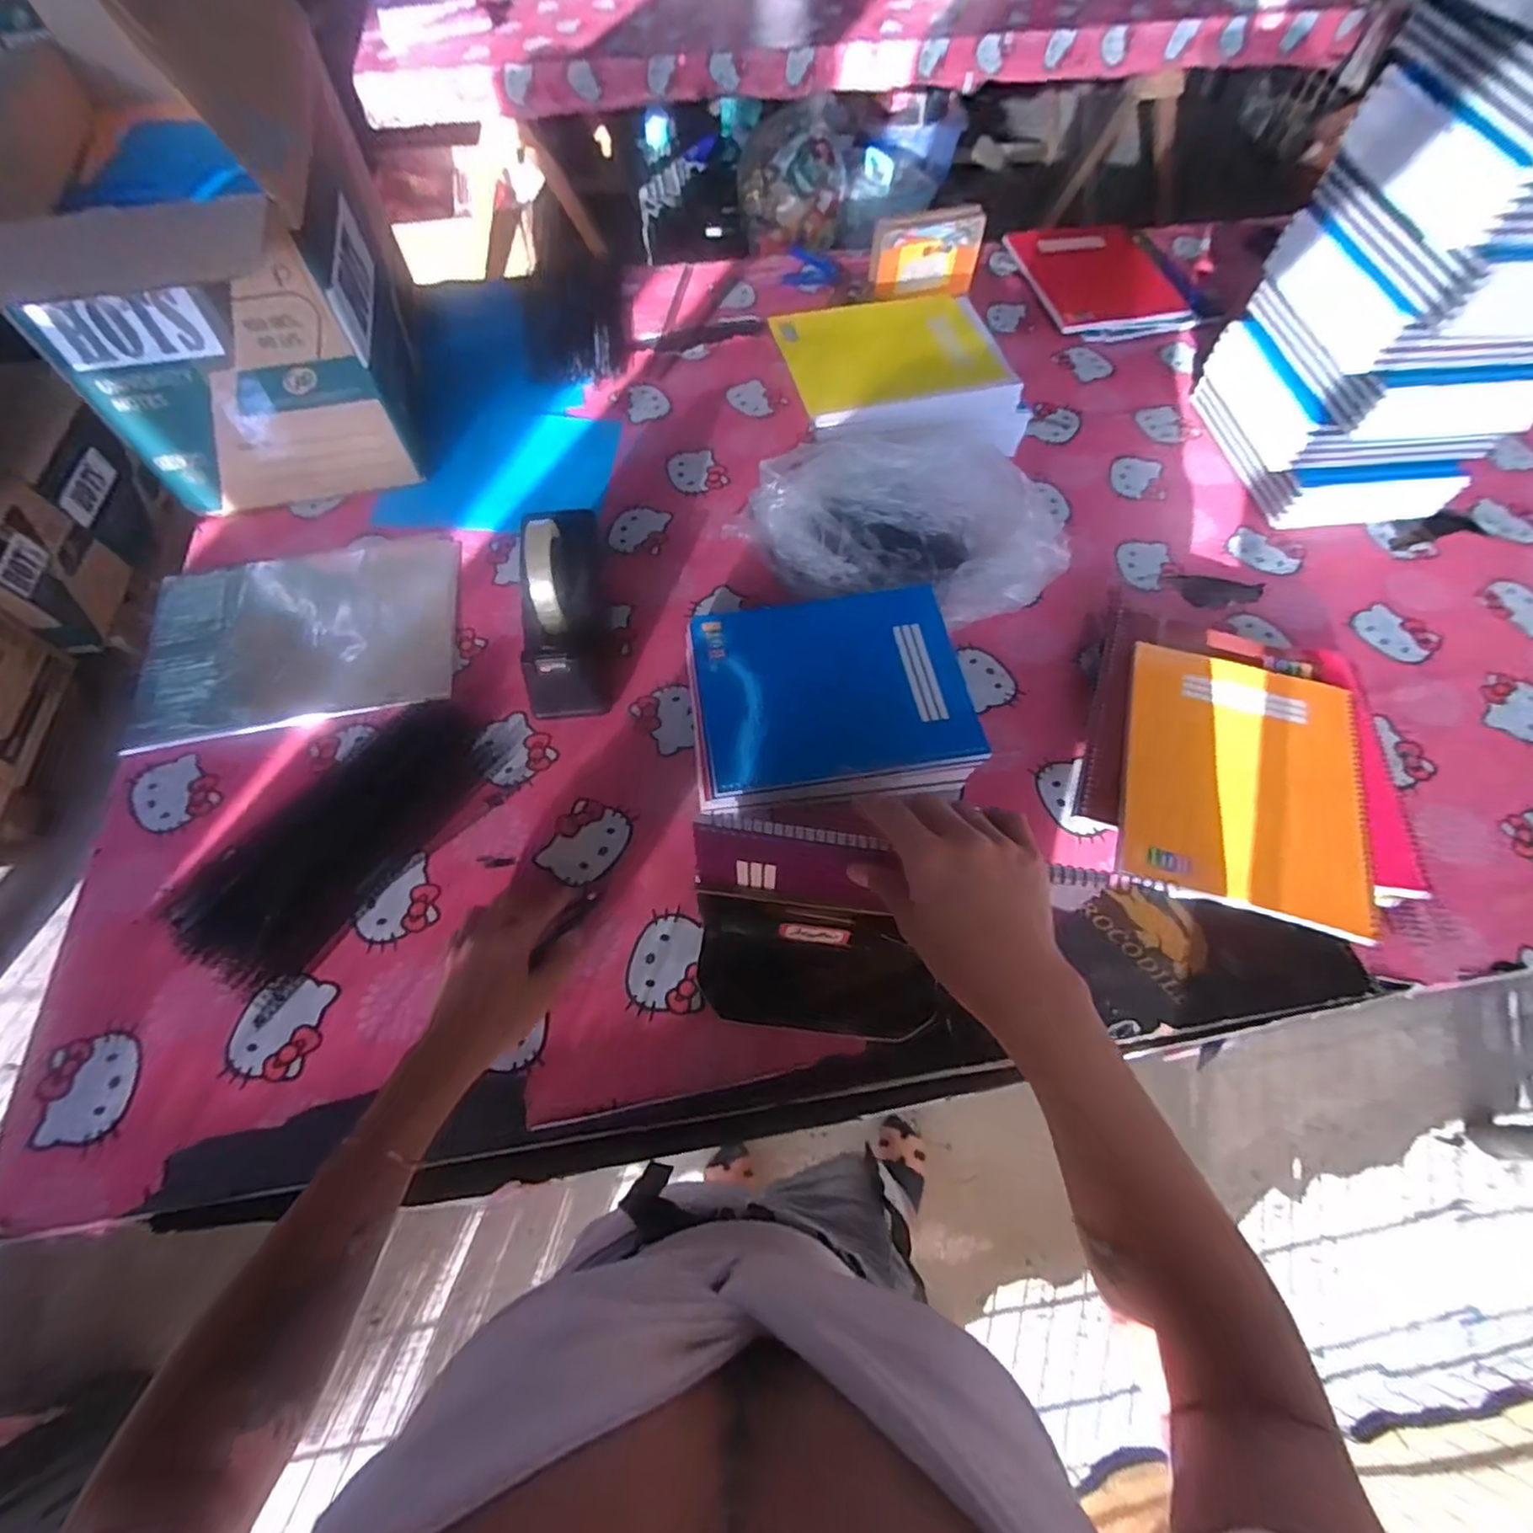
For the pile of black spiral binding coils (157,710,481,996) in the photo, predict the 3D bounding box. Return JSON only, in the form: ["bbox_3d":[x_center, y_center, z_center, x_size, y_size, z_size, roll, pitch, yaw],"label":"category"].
[{"bbox_3d":[-0.384,0.054,0.613,0.140,0.014,0.292,31,66,16],"label":"pile of black spiral binding coils"}]

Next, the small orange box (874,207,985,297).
[{"bbox_3d":[0.233,-0.739,0.977,0.159,0.114,0.029,-11,62,-6],"label":"small orange box"}]

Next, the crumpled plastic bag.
[{"bbox_3d":[0.149,-0.269,0.734,0.355,0.109,0.190,13,63,7],"label":"crumpled plastic bag"}]

